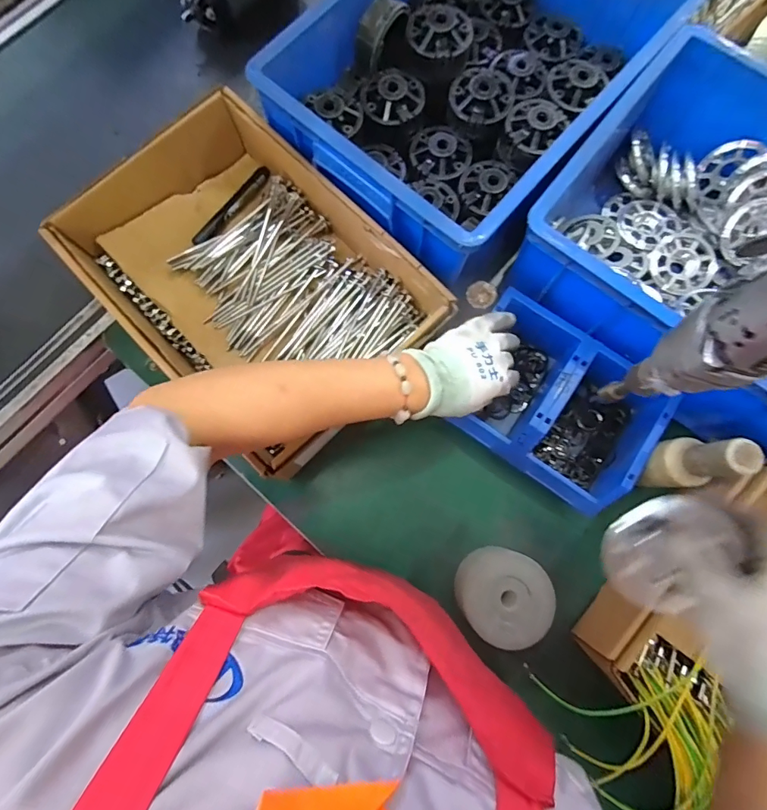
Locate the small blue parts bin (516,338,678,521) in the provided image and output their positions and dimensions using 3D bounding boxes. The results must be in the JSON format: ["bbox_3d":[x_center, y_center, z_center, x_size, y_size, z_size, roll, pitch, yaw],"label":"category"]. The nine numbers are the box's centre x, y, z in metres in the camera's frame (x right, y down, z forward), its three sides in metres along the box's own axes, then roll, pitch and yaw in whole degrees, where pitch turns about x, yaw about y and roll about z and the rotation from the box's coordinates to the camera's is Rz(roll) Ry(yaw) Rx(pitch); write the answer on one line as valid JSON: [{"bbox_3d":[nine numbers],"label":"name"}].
[{"bbox_3d":[0.223,0.029,0.487,0.110,0.076,0.152,33,80,6],"label":"small blue parts bin"}]

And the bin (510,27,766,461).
[{"bbox_3d":[0.386,-0.145,0.476,0.417,0.146,0.321,44,82,8],"label":"bin"}]

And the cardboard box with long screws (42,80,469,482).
[{"bbox_3d":[-0.144,-0.142,0.499,0.258,0.076,0.367,-44,82,-8],"label":"cardboard box with long screws"}]

